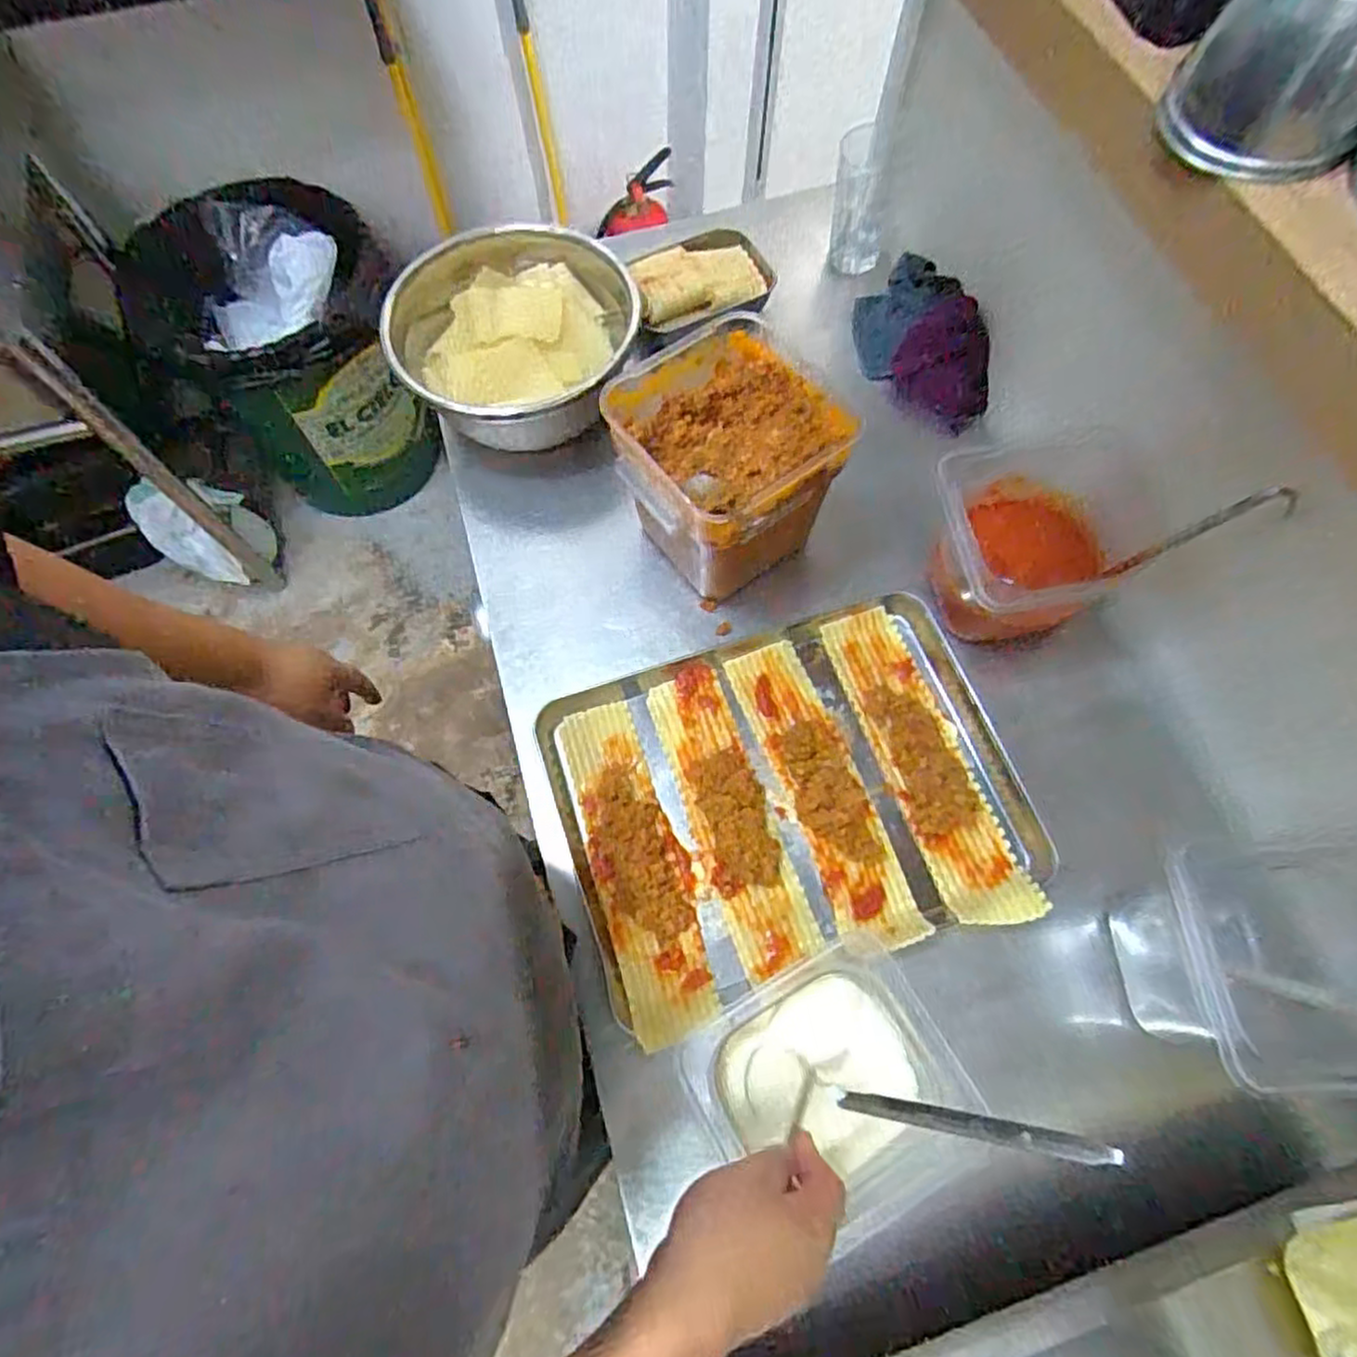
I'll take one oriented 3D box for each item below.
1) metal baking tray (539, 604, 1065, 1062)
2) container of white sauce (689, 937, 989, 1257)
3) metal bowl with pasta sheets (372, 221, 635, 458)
[{"bbox_3d":[0.104,0.109,0.659,0.415,0.038,0.316,-16,69,-7],"label":"metal baking tray"},{"bbox_3d":[0.116,0.310,0.539,0.185,0.086,0.166,-27,70,-11],"label":"container of white sauce"},{"bbox_3d":[-0.185,-0.369,0.805,0.252,0.104,0.260,0,68,0],"label":"metal bowl with pasta sheets"}]

